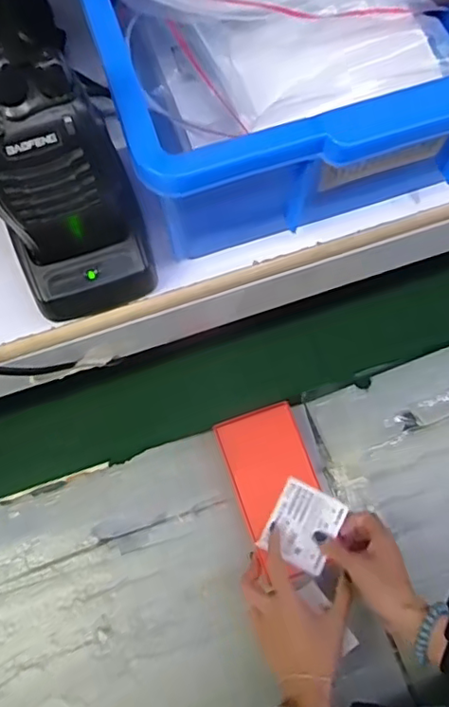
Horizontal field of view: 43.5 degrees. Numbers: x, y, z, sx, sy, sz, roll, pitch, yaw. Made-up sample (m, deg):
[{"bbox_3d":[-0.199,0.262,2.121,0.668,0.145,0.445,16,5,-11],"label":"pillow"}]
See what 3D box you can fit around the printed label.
[{"bbox_3d":[0.087,0.186,0.610,0.070,0.006,0.084,27,76,13],"label":"printed label"}]

